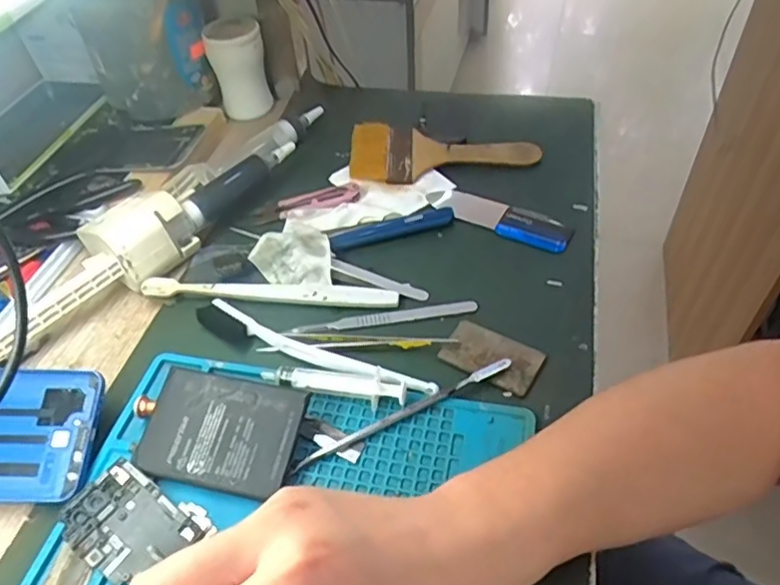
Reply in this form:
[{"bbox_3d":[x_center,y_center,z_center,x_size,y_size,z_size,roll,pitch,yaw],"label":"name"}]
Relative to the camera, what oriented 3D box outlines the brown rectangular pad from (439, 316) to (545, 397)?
[{"bbox_3d":[0.066,0.040,0.384,0.061,0.006,0.037,24,54,24],"label":"brown rectangular pad"}]

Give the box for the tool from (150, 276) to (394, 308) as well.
[{"bbox_3d":[-0.085,-0.002,0.421,0.180,0.006,0.019,2,48,7],"label":"tool"}]

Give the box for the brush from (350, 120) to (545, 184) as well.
[{"bbox_3d":[0.047,-0.128,0.525,0.162,0.018,0.063,-3,47,2],"label":"brush"}]

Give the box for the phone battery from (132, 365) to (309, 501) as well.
[{"bbox_3d":[-0.098,0.079,0.343,0.089,0.004,0.062,9,63,11],"label":"phone battery"}]

